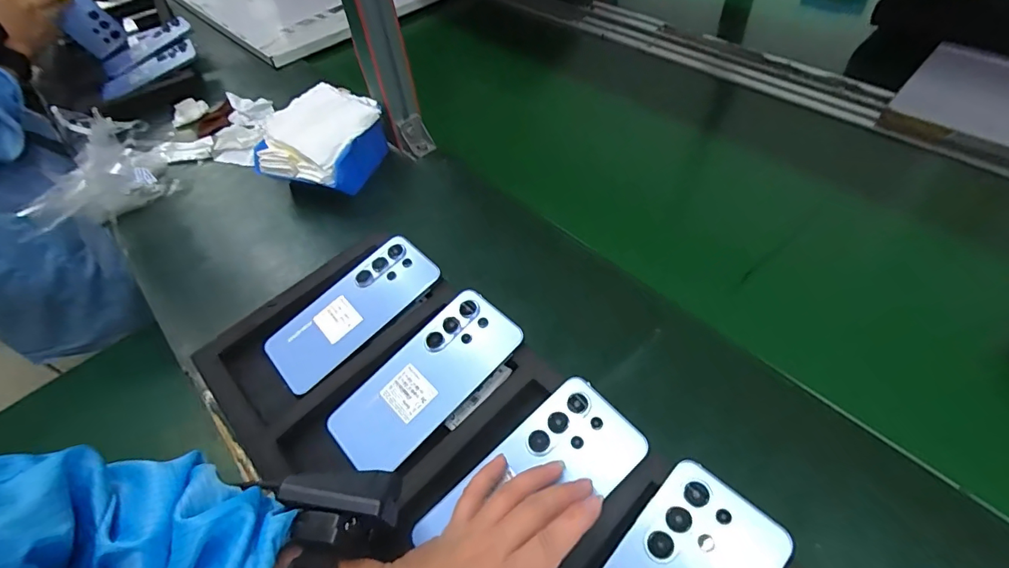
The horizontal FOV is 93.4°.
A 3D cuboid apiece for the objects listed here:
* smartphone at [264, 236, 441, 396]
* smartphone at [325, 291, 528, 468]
[{"bbox_3d":[-0.144,0.024,0.456,0.167,0.007,0.078,-43,60,-15],"label":"smartphone"},{"bbox_3d":[-0.067,0.080,0.401,0.169,0.010,0.079,-43,58,-11],"label":"smartphone"}]

